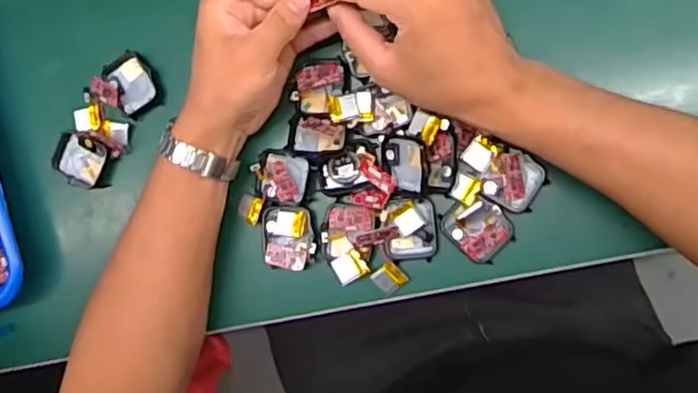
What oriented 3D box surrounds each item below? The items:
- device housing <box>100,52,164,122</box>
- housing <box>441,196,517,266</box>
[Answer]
[{"bbox_3d":[-0.164,-0.087,0.481,0.035,0.014,0.047,-34,85,8],"label":"device housing"},{"bbox_3d":[0.090,0.022,0.429,0.039,0.017,0.044,-44,83,7],"label":"housing"}]

